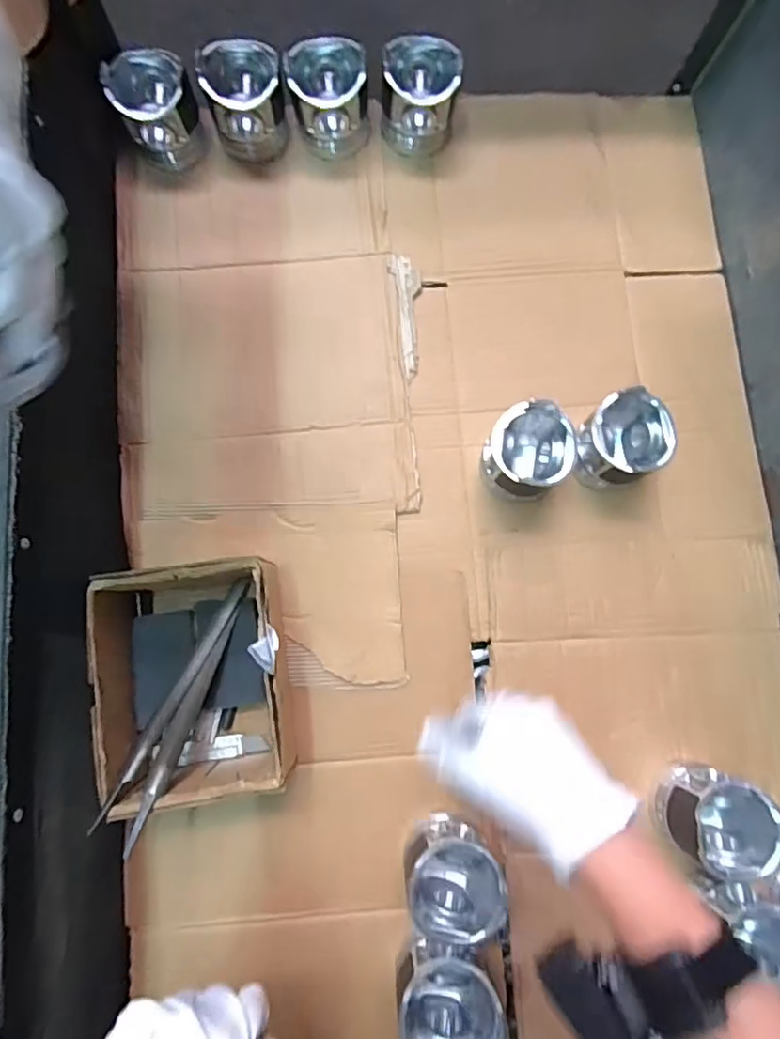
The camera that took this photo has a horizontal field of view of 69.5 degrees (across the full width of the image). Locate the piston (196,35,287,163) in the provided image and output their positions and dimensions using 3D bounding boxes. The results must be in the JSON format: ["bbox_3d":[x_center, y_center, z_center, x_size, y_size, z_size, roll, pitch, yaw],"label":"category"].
[{"bbox_3d":[-0.158,-0.462,0.623,0.080,0.089,0.073,0,81,-1],"label":"piston"}]

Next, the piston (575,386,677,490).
[{"bbox_3d":[0.234,-0.079,0.575,0.079,0.089,0.081,0,81,-1],"label":"piston"}]

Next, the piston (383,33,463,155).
[{"bbox_3d":[0.029,-0.475,0.631,0.091,0.080,0.076,4,81,-1],"label":"piston"}]

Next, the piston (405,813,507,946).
[{"bbox_3d":[0.057,0.318,0.516,0.081,0.100,0.075,0,81,-1],"label":"piston"}]

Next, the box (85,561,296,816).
[{"bbox_3d":[-0.175,0.148,0.521,0.156,0.102,0.203,-9,81,-3],"label":"box"}]

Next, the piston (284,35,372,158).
[{"bbox_3d":[-0.069,-0.465,0.626,0.088,0.080,0.083,-7,81,-2],"label":"piston"}]

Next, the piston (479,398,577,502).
[{"bbox_3d":[0.138,-0.066,0.575,0.086,0.077,0.082,0,81,-1],"label":"piston"}]

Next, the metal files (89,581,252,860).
[{"bbox_3d":[-0.187,0.162,0.512,0.039,0.019,0.237,18,57,2],"label":"metal files"}]

